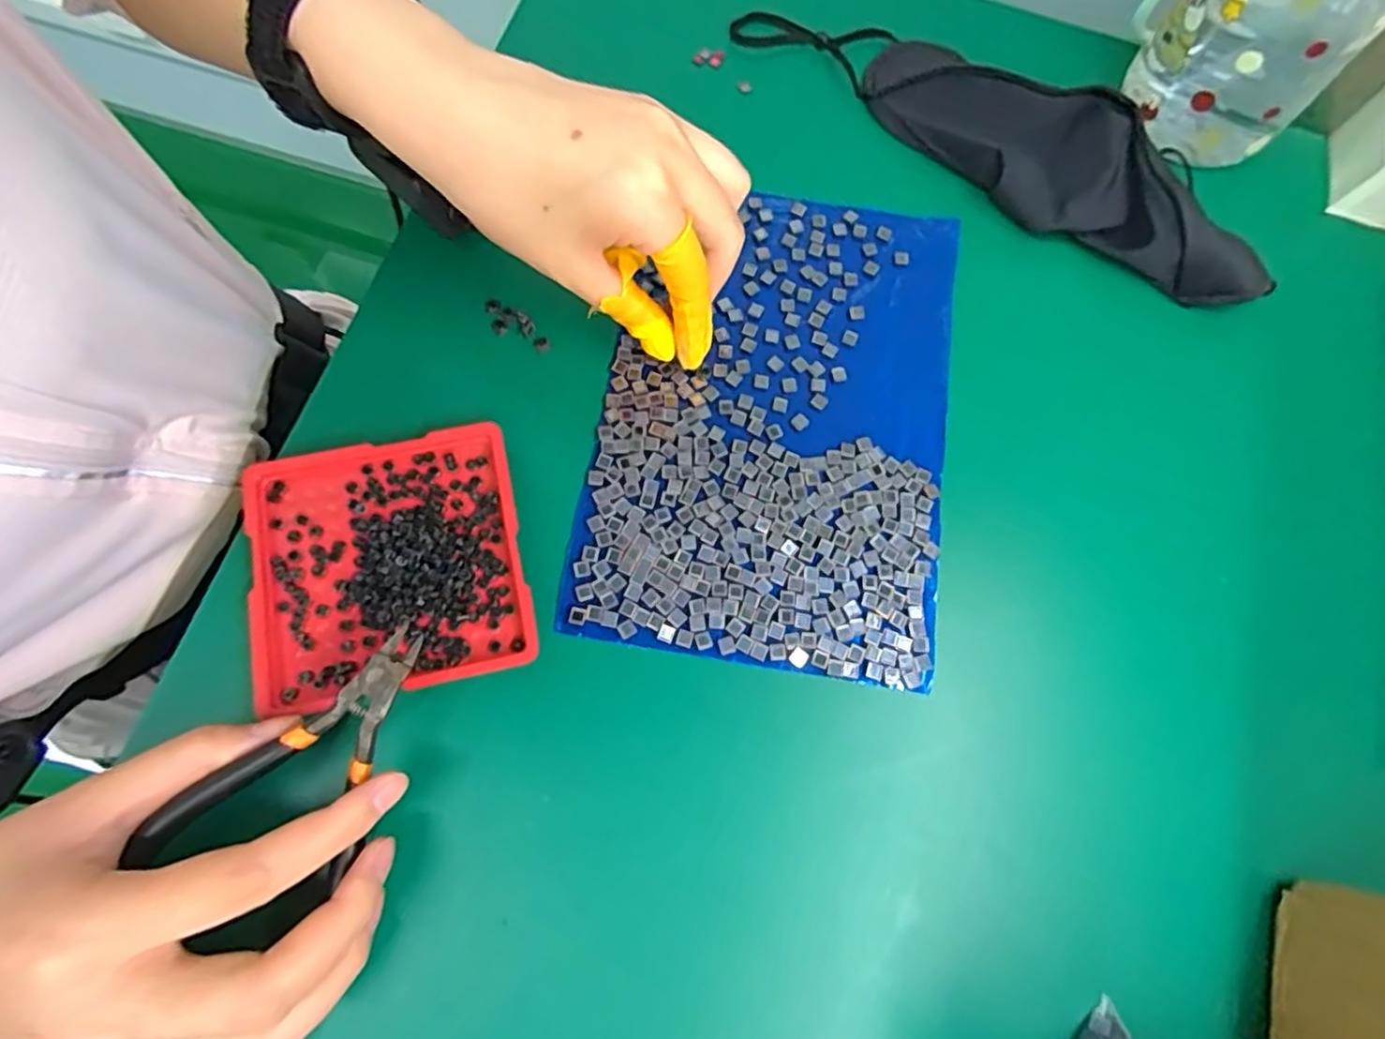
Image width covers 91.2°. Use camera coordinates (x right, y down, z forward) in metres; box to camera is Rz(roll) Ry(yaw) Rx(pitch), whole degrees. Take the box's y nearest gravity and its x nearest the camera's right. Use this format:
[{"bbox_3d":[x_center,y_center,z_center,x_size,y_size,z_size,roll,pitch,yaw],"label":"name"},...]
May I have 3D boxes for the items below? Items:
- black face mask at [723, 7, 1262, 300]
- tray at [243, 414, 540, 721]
[{"bbox_3d":[0.152,-0.199,0.339,0.283,0.029,0.062,38,75,9],"label":"black face mask"},{"bbox_3d":[-0.118,0.017,0.264,0.100,0.009,0.098,-12,73,-6],"label":"tray"}]

